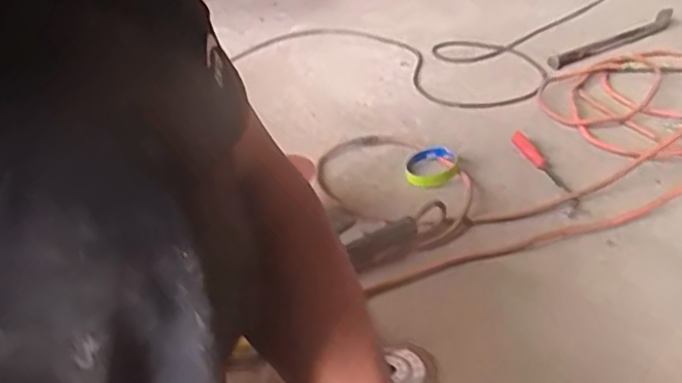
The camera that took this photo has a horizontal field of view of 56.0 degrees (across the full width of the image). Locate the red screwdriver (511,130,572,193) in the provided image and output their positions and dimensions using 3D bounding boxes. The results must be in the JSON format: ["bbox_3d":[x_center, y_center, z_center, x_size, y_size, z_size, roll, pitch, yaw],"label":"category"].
[{"bbox_3d":[0.302,-0.052,1.002,0.026,0.016,0.191,-9,33,-5],"label":"red screwdriver"}]

